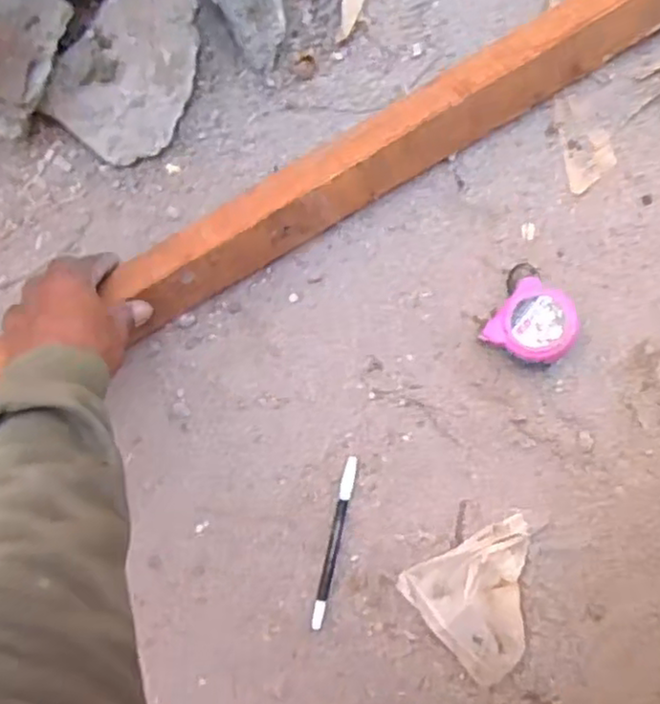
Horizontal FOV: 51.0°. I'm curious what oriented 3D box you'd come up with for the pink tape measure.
[{"bbox_3d":[0.175,-0.029,0.587,0.068,0.039,0.076,27,86,7],"label":"pink tape measure"}]

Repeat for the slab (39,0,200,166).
[{"bbox_3d":[-0.178,-0.256,0.640,0.121,0.046,0.161,40,88,8],"label":"slab"}]

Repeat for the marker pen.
[{"bbox_3d":[0.004,0.163,0.592,0.012,0.006,0.144,12,85,6],"label":"marker pen"}]

